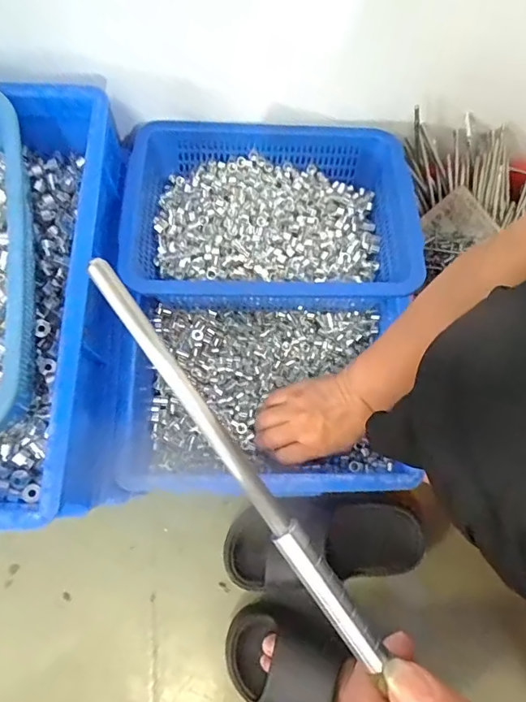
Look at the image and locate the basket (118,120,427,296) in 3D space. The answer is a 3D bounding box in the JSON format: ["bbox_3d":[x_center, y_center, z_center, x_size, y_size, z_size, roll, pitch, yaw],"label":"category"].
[{"bbox_3d":[0.008,-0.152,0.544,0.298,0.073,0.223,1,74,-2],"label":"basket"}]

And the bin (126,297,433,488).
[{"bbox_3d":[-0.005,0.045,0.547,0.288,0.084,0.215,3,70,-1],"label":"bin"}]

